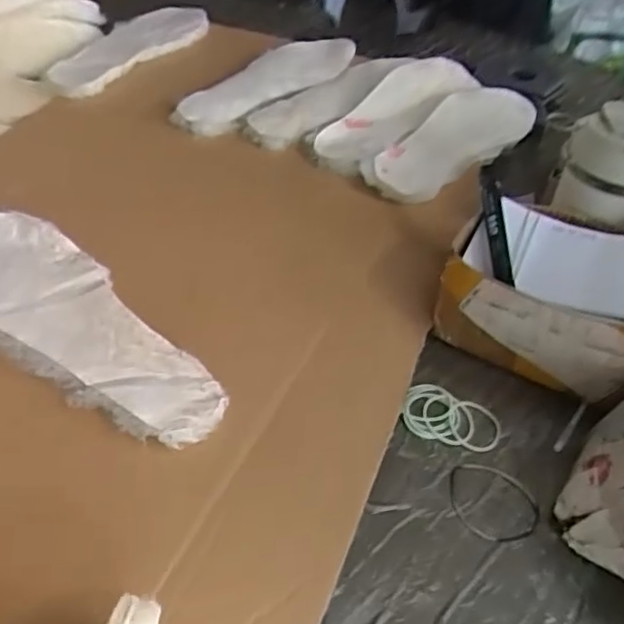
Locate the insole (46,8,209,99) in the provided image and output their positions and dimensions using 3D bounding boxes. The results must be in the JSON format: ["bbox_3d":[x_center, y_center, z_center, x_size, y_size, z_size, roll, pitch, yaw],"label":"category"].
[{"bbox_3d":[-0.239,-0.354,0.848,0.099,0.015,0.277,25,49,19],"label":"insole"}]

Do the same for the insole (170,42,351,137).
[{"bbox_3d":[-0.049,-0.288,0.794,0.098,0.010,0.285,27,51,22],"label":"insole"}]

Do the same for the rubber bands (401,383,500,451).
[{"bbox_3d":[0.108,0.080,0.493,0.073,0.008,0.050,15,45,11],"label":"rubber bands"}]

